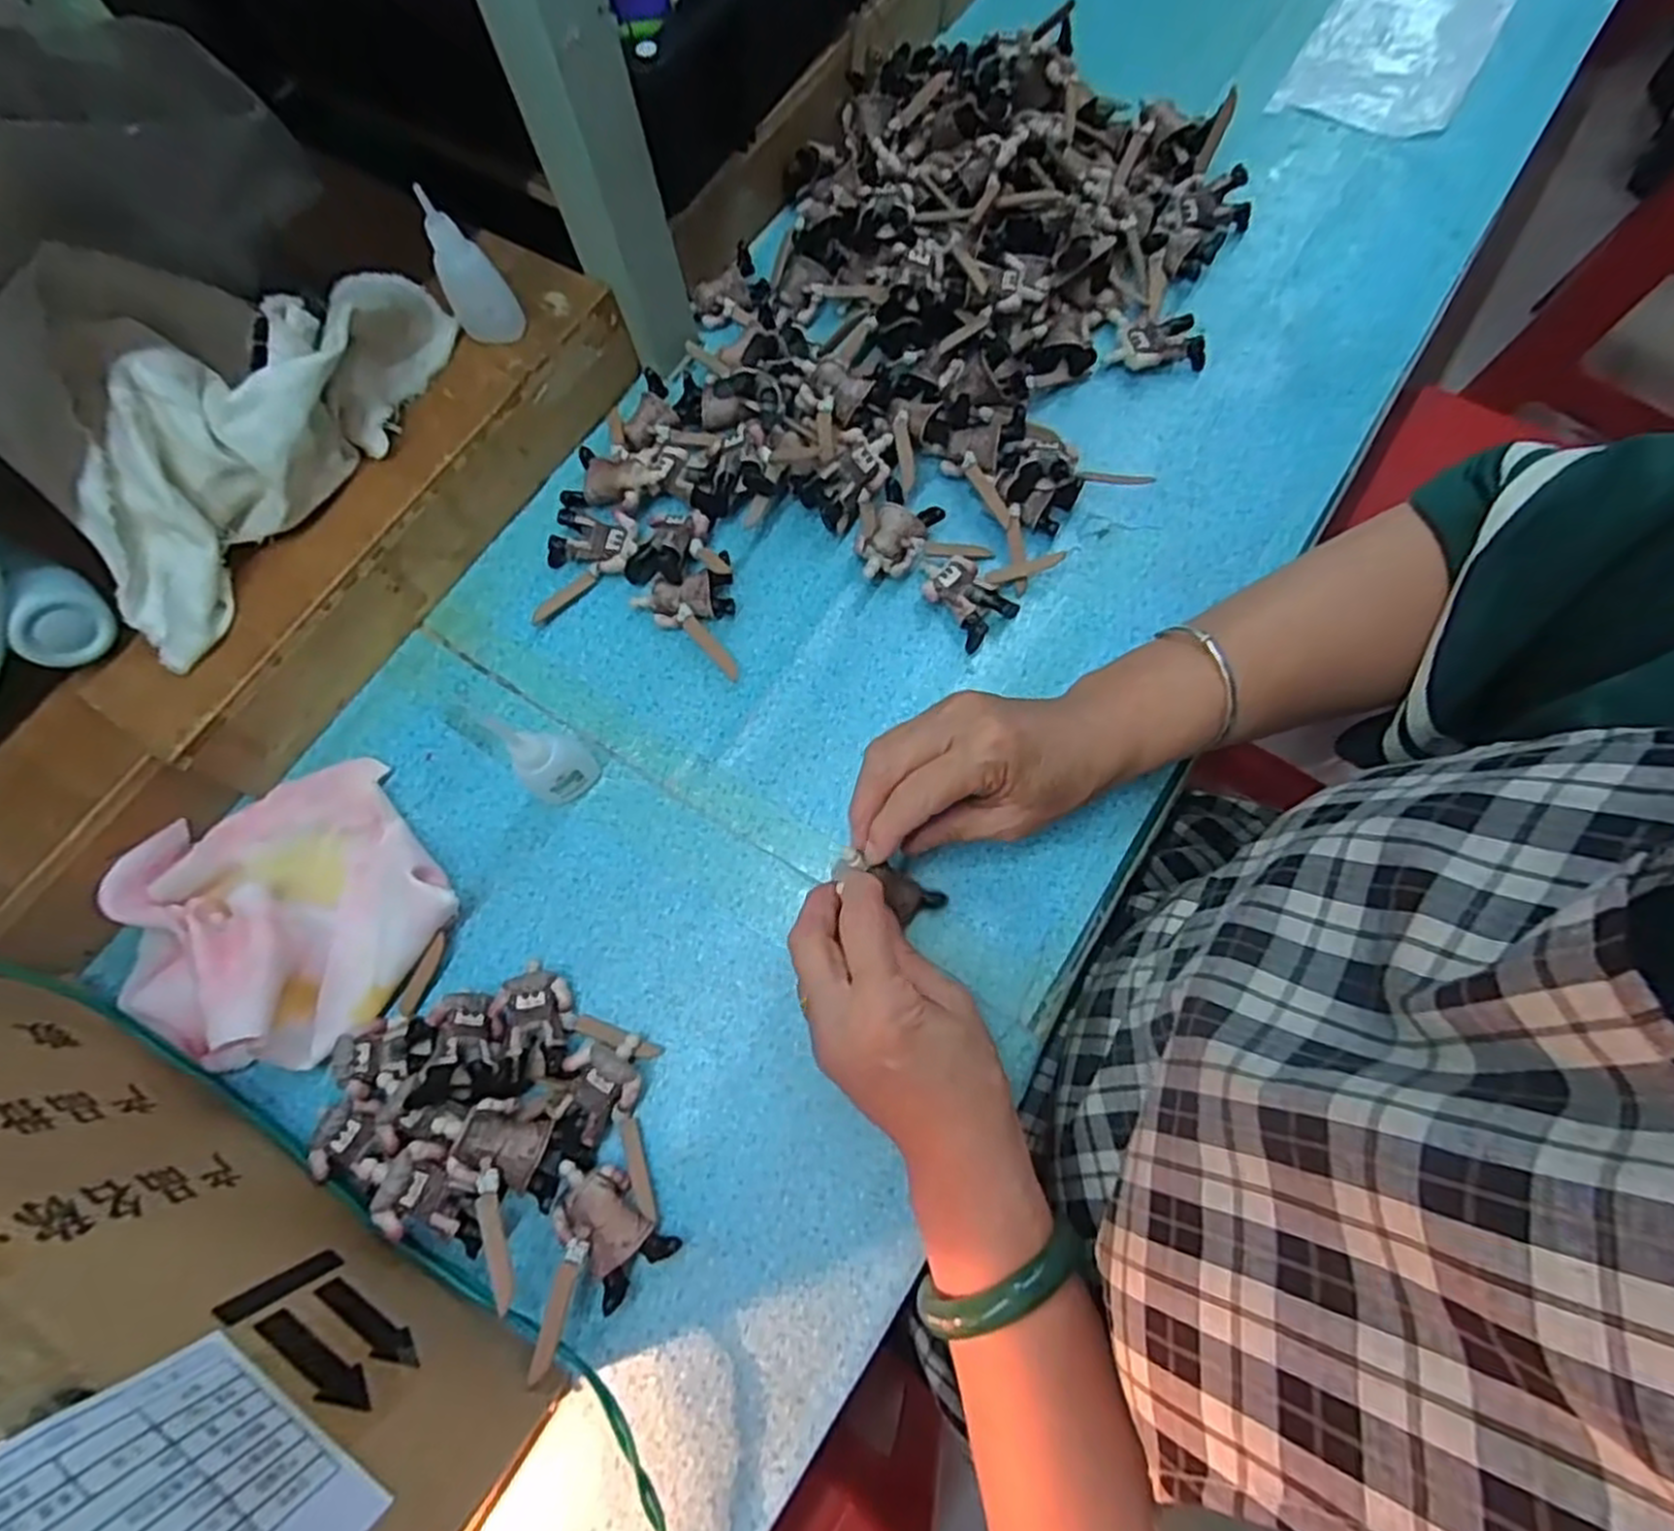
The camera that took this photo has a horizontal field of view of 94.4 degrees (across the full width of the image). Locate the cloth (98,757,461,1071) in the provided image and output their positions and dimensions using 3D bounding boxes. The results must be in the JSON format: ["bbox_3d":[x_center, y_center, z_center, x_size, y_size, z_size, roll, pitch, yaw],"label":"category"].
[{"bbox_3d":[-0.280,0.068,0.374,0.144,0.064,0.143,-39,74,-10],"label":"cloth"}]

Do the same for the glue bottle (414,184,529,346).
[{"bbox_3d":[-0.195,-0.260,0.412,0.027,0.075,0.027,42,78,15],"label":"glue bottle"}]

